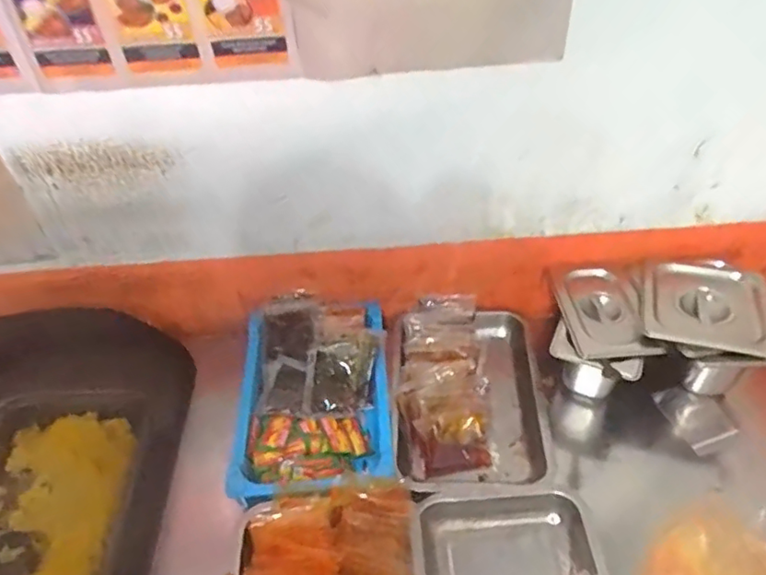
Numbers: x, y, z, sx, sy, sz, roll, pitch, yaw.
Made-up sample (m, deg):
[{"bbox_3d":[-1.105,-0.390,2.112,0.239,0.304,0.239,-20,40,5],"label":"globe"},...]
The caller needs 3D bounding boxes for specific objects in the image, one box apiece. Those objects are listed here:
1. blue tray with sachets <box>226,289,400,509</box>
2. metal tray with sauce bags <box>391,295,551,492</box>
[{"bbox_3d":[-0.096,0.143,0.792,0.205,0.078,0.298,-5,42,-2],"label":"blue tray with sachets"},{"bbox_3d":[0.116,0.134,0.801,0.201,0.079,0.307,-2,42,2],"label":"metal tray with sauce bags"}]

